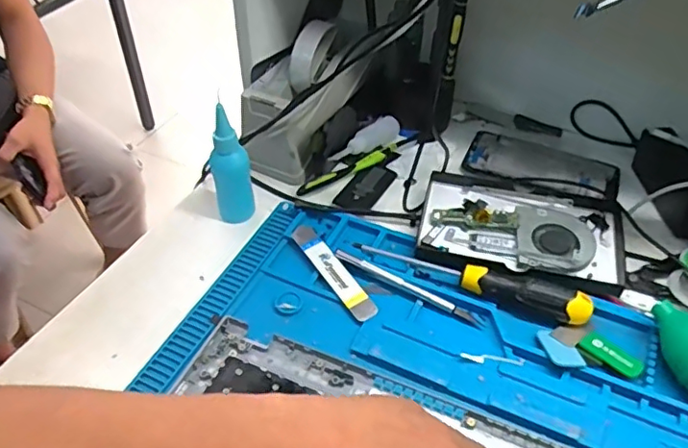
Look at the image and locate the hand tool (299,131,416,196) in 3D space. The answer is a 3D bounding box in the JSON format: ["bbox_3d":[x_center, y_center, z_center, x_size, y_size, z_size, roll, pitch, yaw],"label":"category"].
[{"bbox_3d":[0.017,-0.065,0.608,0.150,0.010,0.012,-26,50,-24],"label":"hand tool"}]

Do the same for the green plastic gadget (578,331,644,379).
[{"bbox_3d":[0.209,0.101,0.449,0.046,0.004,0.023,34,54,29],"label":"green plastic gadget"}]

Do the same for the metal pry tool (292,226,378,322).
[{"bbox_3d":[-0.010,0.040,0.507,0.021,0.006,0.116,-28,53,-17],"label":"metal pry tool"}]

